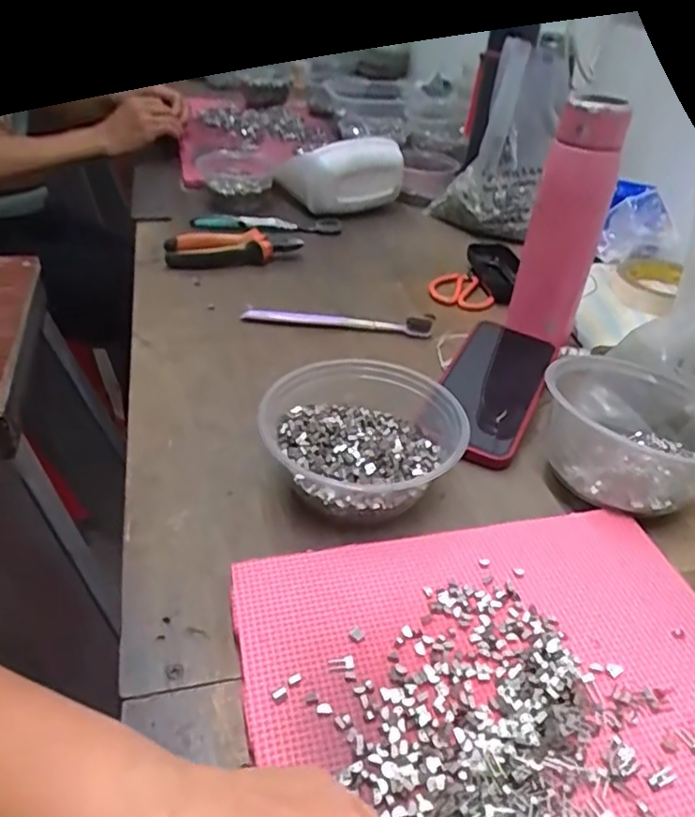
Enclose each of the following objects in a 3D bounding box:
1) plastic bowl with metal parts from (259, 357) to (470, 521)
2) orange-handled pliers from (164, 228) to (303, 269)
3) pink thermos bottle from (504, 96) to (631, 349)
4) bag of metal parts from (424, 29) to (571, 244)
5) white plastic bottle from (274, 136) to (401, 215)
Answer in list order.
[{"bbox_3d":[0.011,0.021,0.456,0.132,0.063,0.142,2,37,-2],"label":"plastic bowl with metal parts"},{"bbox_3d":[-0.133,-0.192,0.760,0.153,0.030,0.050,-4,38,-5],"label":"orange-handled pliers"},{"bbox_3d":[0.192,-0.152,0.575,0.063,0.217,0.049,16,39,17],"label":"pink thermos bottle"},{"bbox_3d":[0.199,-0.357,0.841,0.146,0.248,0.073,34,22,36],"label":"bag of metal parts"},{"bbox_3d":[-0.004,-0.315,0.885,0.175,0.095,0.078,-19,42,-24],"label":"white plastic bottle"}]

